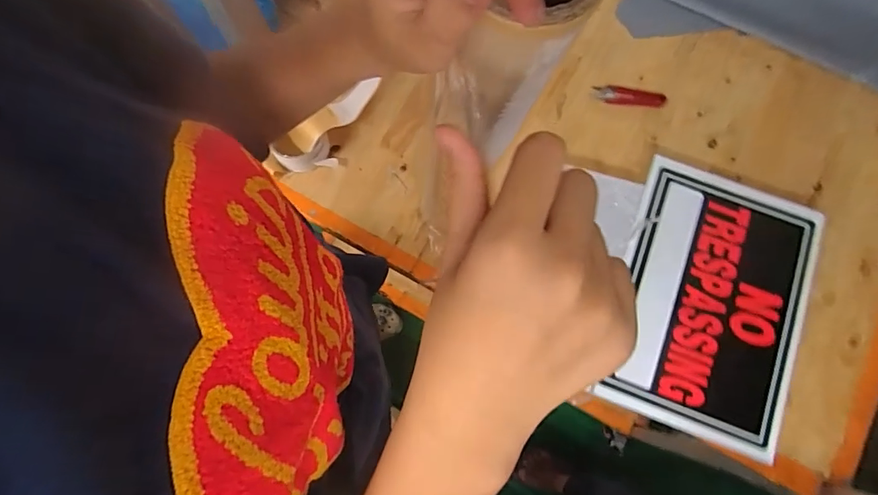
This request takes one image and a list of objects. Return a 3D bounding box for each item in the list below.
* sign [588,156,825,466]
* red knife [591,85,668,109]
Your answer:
[{"bbox_3d":[0.371,0.070,0.641,0.252,0.012,0.357,23,77,2],"label":"sign"},{"bbox_3d":[0.306,-0.243,0.756,0.117,0.009,0.029,9,77,1],"label":"red knife"}]

